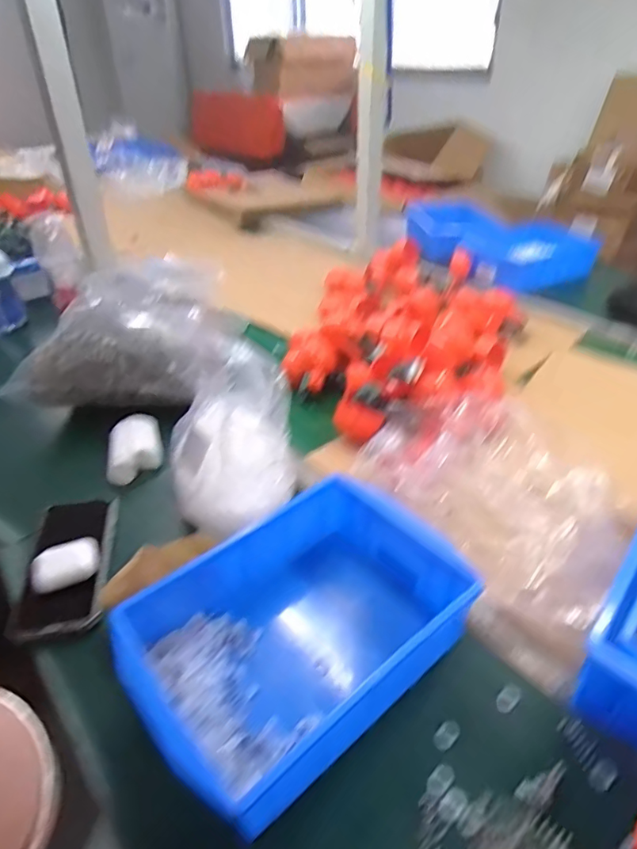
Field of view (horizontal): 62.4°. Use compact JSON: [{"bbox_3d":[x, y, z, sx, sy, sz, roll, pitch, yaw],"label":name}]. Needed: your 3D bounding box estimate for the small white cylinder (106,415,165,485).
[{"bbox_3d":[-0.228,0.029,0.655,0.062,0.034,0.100,-10,38,-10],"label":"small white cylinder"}]

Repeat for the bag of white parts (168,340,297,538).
[{"bbox_3d":[-0.090,0.016,0.526,0.128,0.148,0.118,-7,37,-5],"label":"bag of white parts"}]

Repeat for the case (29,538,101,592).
[{"bbox_3d":[-0.239,0.131,0.499,0.060,0.026,0.039,-25,42,-26],"label":"case"}]

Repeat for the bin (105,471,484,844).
[{"bbox_3d":[-0.007,0.161,0.427,0.266,0.077,0.172,-31,45,-29],"label":"bin"}]

